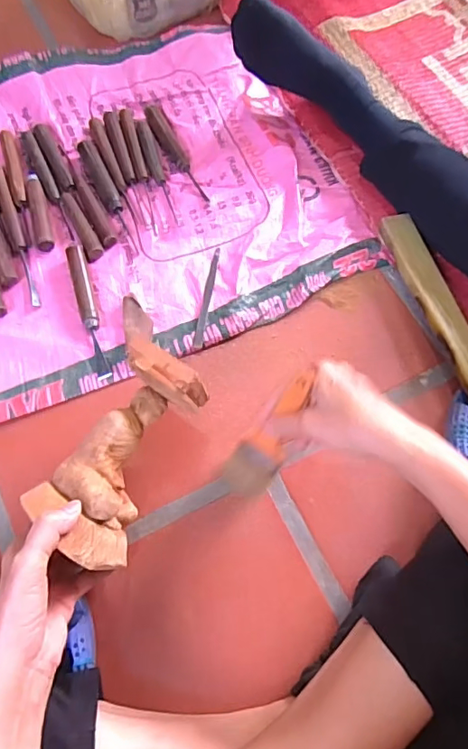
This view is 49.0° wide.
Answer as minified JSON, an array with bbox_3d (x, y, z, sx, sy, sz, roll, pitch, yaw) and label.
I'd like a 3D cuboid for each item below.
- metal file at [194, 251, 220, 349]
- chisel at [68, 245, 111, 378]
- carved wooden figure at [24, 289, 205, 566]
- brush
[{"bbox_3d":[-0.031,-0.094,0.612,0.010,0.004,0.138,8,68,3],"label":"metal file"},{"bbox_3d":[-0.169,-0.078,0.598,0.020,0.014,0.179,-16,68,-7],"label":"chisel"},{"bbox_3d":[-0.098,0.057,0.441,0.096,0.084,0.192,18,72,7],"label":"carved wooden figure"},{"bbox_3d":[0.032,0.057,0.474,0.046,0.169,0.028,39,50,14],"label":"brush"}]

